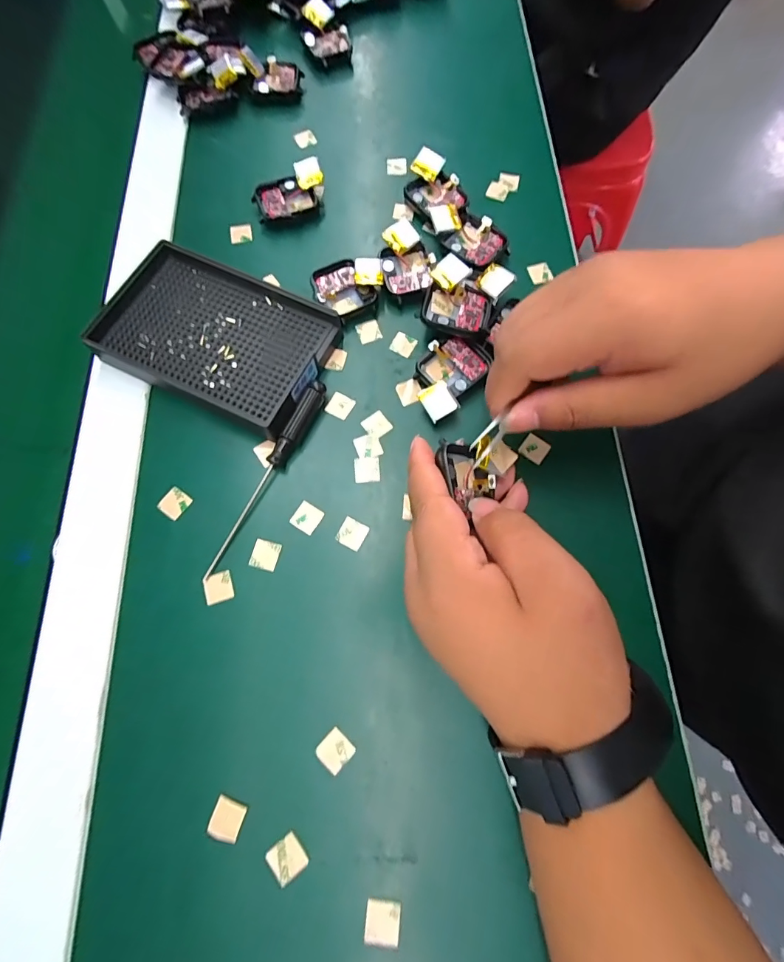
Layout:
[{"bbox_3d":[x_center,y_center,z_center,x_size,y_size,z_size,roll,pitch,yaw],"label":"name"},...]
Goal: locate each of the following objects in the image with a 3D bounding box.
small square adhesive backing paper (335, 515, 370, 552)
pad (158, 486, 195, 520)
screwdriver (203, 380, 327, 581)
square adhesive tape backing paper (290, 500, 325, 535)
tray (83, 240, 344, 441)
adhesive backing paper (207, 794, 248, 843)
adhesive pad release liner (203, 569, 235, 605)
[{"bbox_3d":[-0.023,0.030,0.244,0.016,0.004,0.016,26,74,9],"label":"small square adhesive backing paper"},{"bbox_3d":[-0.130,0.013,0.249,0.016,0.004,0.016,31,75,10],"label":"pad"},{"bbox_3d":[-0.073,-0.003,0.249,0.011,0.015,0.130,25,74,9],"label":"screwdriver"},{"bbox_3d":[-0.050,0.021,0.246,0.016,0.004,0.016,31,75,10],"label":"square adhesive tape backing paper"},{"bbox_3d":[-0.114,-0.092,0.273,0.140,0.026,0.091,24,74,9],"label":"tray"},{"bbox_3d":[-0.080,0.164,0.203,0.016,0.004,0.017,20,73,7],"label":"adhesive backing paper"},{"bbox_3d":[-0.098,0.060,0.235,0.016,0.004,0.016,-19,72,-5],"label":"adhesive pad release liner"}]

